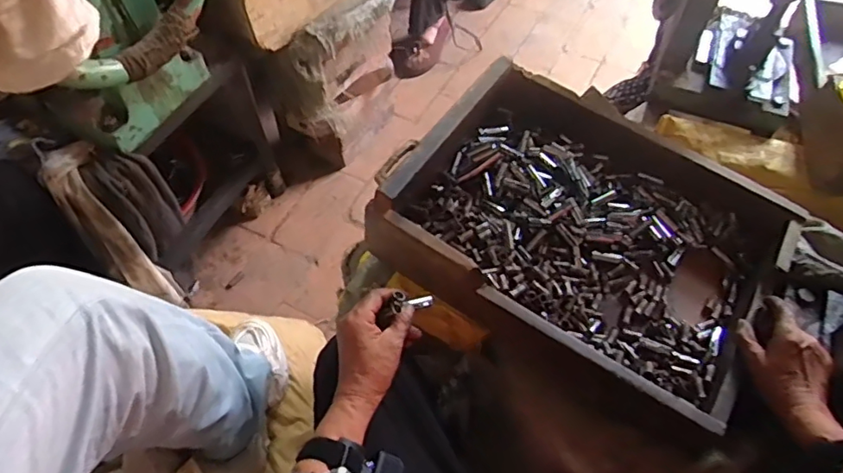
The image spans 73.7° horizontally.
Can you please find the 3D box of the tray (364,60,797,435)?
[{"bbox_3d":[0.209,-0.013,0.705,0.437,0.132,0.336,29,59,16],"label":"tray"}]

